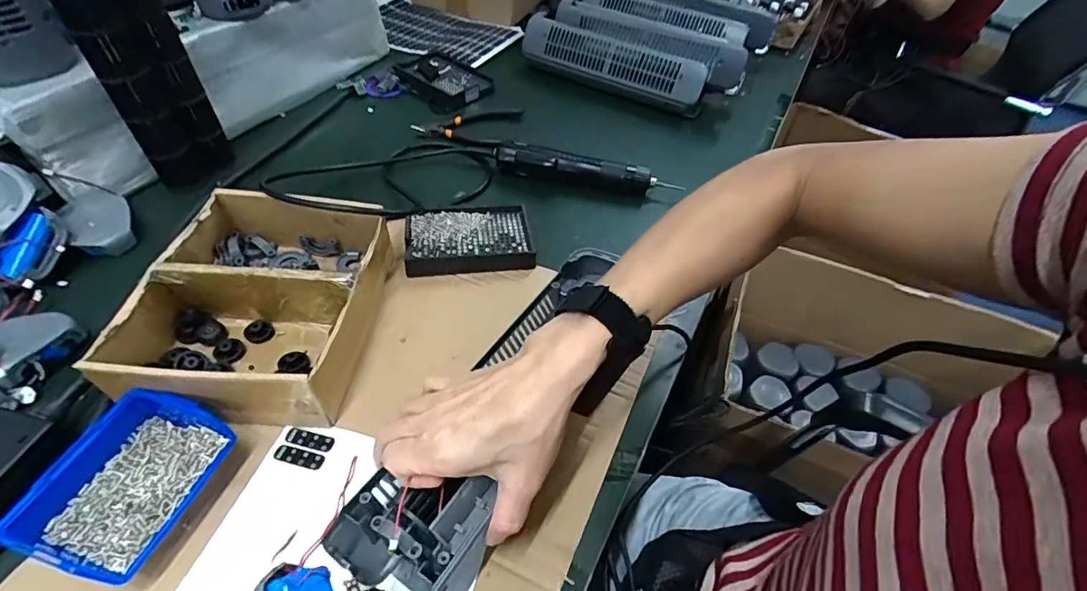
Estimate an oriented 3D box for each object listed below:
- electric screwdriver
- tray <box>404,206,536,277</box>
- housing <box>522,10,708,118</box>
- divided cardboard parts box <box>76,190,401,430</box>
[{"bbox_3d":[0.053,-0.155,0.631,0.230,0.043,0.035,10,49,4],"label":"electric screwdriver"},{"bbox_3d":[-0.080,-0.063,0.543,0.130,0.026,0.093,-3,49,-7],"label":"tray"},{"bbox_3d":[0.104,-0.362,0.777,0.298,0.061,0.045,24,51,16],"label":"housing"},{"bbox_3d":[-0.243,0.002,0.436,0.165,0.070,0.202,6,48,1],"label":"divided cardboard parts box"}]

